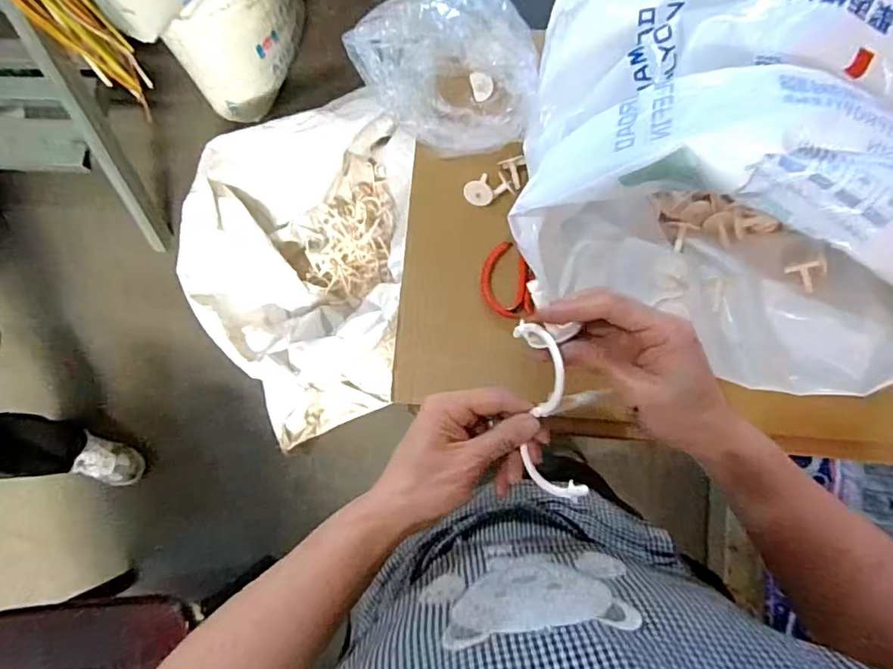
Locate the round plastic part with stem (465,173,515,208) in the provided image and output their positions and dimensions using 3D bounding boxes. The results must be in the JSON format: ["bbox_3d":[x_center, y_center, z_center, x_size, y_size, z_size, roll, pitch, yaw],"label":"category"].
[{"bbox_3d":[0.048,-0.174,0.652,0.052,0.024,0.040,-24,81,0],"label":"round plastic part with stem"}]

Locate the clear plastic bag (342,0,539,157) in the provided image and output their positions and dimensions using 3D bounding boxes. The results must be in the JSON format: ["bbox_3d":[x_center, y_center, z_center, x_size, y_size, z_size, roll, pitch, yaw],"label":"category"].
[{"bbox_3d":[-0.003,-0.298,0.618,0.207,0.126,0.171,-3,82,3],"label":"clear plastic bag"}]

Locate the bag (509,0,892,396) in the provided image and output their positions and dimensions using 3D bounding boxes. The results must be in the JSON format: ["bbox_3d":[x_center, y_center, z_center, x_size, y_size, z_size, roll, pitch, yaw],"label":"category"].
[{"bbox_3d":[0.290,-0.168,0.533,0.410,0.229,0.375,11,83,5],"label":"bag"}]

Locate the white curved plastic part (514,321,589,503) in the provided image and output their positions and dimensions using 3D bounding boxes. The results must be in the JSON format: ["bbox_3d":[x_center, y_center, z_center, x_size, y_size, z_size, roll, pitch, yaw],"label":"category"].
[{"bbox_3d":[0.063,0.047,0.342,0.010,0.042,0.108,-9,93,-33],"label":"white curved plastic part"}]

